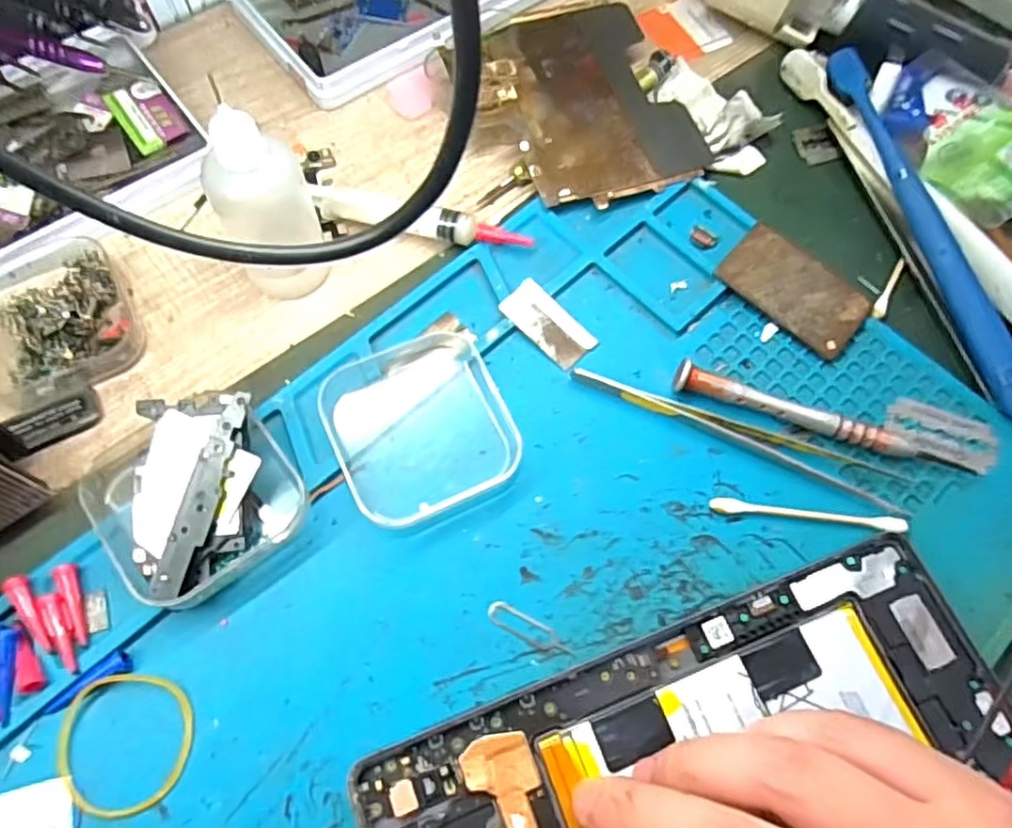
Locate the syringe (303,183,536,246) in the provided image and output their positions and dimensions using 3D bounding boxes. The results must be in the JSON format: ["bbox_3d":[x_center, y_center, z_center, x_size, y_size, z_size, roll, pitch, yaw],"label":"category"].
[{"bbox_3d":[-0.036,-0.084,0.291,0.096,0.015,0.015,14,67,3],"label":"syringe"}]

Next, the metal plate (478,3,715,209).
[{"bbox_3d":[0.038,-0.147,0.316,0.087,0.004,0.108,-18,73,-11],"label":"metal plate"}]

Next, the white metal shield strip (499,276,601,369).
[{"bbox_3d":[0.017,-0.037,0.276,0.039,0.004,0.020,45,76,6],"label":"white metal shield strip"}]

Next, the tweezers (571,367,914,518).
[{"bbox_3d":[0.091,0.005,0.261,0.132,0.006,0.017,23,68,7],"label":"tweezers"}]

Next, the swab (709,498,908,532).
[{"bbox_3d":[0.112,0.037,0.248,0.070,0.007,0.006,8,67,1],"label":"swab"}]

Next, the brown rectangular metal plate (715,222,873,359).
[{"bbox_3d":[0.123,-0.053,0.286,0.060,0.008,0.035,39,71,13],"label":"brown rectangular metal plate"}]

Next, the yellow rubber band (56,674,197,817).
[{"bbox_3d":[-0.121,0.105,0.212,0.041,0.004,0.040,1,67,-2],"label":"yellow rubber band"}]

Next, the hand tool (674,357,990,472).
[{"bbox_3d":[0.129,0.000,0.262,0.125,0.011,0.025,10,67,2],"label":"hand tool"}]

